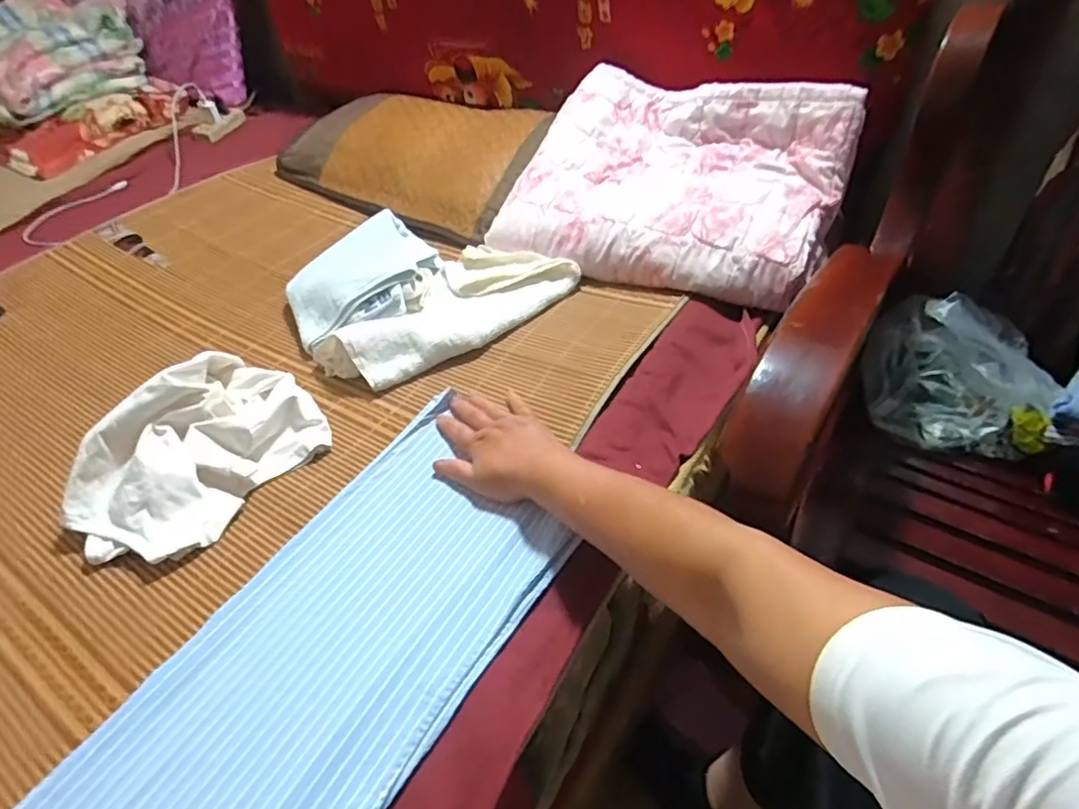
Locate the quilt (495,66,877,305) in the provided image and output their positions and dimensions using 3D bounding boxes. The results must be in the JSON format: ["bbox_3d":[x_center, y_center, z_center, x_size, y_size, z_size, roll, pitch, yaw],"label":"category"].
[{"bbox_3d":[0.184,-0.324,0.826,0.438,0.107,0.348,24,67,23],"label":"quilt"}]

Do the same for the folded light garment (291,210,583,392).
[{"bbox_3d":[-0.167,-0.169,0.817,0.329,0.073,0.301,-36,50,-27],"label":"folded light garment"}]

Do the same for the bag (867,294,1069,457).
[{"bbox_3d":[0.528,-0.041,0.761,0.195,0.134,0.151,13,48,18],"label":"bag"}]

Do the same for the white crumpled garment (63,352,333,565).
[{"bbox_3d":[-0.350,0.041,0.609,0.160,0.092,0.247,17,48,23],"label":"white crumpled garment"}]

